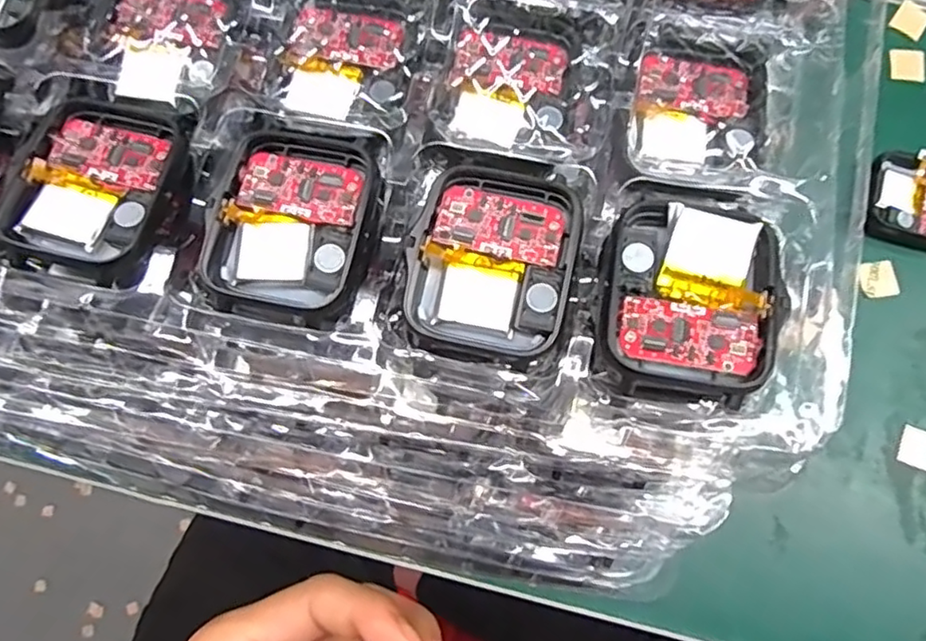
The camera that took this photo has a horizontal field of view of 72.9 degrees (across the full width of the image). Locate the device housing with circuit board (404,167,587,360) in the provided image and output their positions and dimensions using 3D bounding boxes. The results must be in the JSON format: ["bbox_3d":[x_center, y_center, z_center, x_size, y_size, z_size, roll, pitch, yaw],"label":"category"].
[{"bbox_3d":[0.007,-0.014,0.152,0.037,0.015,0.043,11,78,3],"label":"device housing with circuit board"}]

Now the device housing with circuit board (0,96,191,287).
[{"bbox_3d":[-0.092,-0.033,0.156,0.041,0.007,0.046,13,78,3],"label":"device housing with circuit board"}]

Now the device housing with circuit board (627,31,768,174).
[{"bbox_3d":[0.063,-0.058,0.167,0.035,0.012,0.035,7,77,2],"label":"device housing with circuit board"}]

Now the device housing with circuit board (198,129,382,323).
[{"bbox_3d":[-0.041,-0.023,0.154,0.040,0.010,0.046,10,77,3],"label":"device housing with circuit board"}]

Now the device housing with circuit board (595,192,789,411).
[{"bbox_3d":[0.052,-0.006,0.143,0.038,0.006,0.045,9,77,2],"label":"device housing with circuit board"}]

